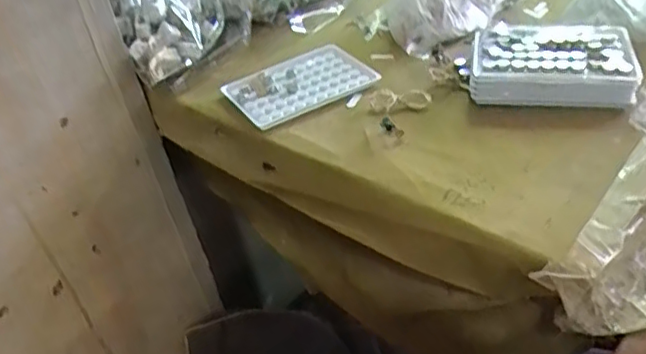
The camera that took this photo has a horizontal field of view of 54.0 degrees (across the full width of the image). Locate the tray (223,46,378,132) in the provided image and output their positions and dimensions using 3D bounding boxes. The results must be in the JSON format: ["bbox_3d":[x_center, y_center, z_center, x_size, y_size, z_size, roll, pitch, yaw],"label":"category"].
[{"bbox_3d":[-0.019,-0.090,0.611,0.138,0.014,0.087,-22,41,-17],"label":"tray"}]

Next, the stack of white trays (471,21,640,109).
[{"bbox_3d":[0.197,-0.098,0.547,0.129,0.032,0.100,7,41,17],"label":"stack of white trays"}]

